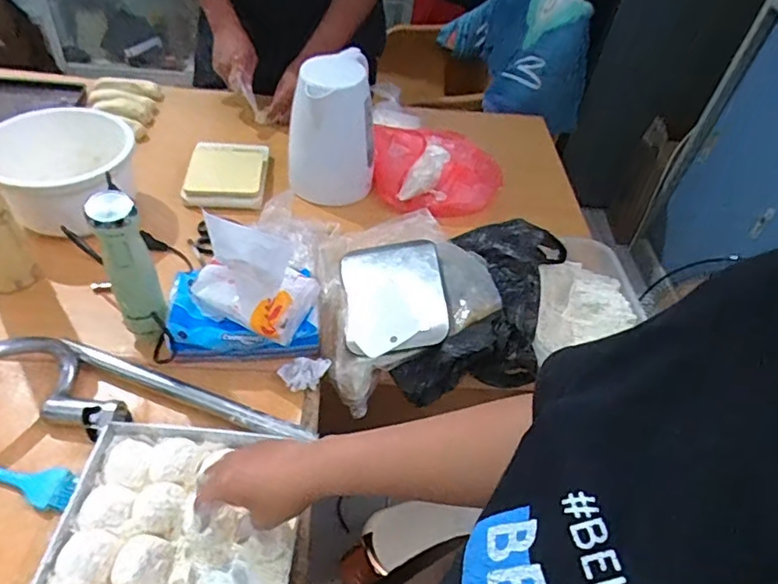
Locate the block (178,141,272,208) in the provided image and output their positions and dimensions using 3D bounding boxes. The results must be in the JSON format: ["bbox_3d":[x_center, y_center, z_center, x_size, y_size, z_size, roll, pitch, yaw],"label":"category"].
[{"bbox_3d":[-0.278,-0.205,0.949,0.130,0.025,0.160,2,47,-7],"label":"block"}]

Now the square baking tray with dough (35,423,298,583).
[{"bbox_3d":[-0.207,0.241,0.548,0.222,0.040,0.236,5,48,-3],"label":"square baking tray with dough"}]

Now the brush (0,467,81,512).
[{"bbox_3d":[-0.435,0.185,0.588,0.212,0.025,0.041,15,47,6],"label":"brush"}]

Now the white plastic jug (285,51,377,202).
[{"bbox_3d":[-0.096,-0.270,0.931,0.138,0.225,0.110,2,47,-7],"label":"white plastic jug"}]

